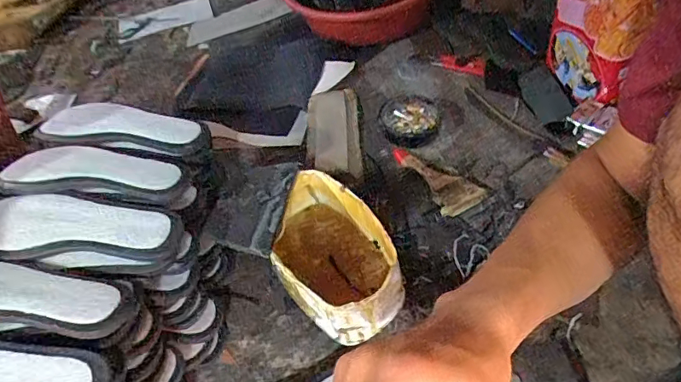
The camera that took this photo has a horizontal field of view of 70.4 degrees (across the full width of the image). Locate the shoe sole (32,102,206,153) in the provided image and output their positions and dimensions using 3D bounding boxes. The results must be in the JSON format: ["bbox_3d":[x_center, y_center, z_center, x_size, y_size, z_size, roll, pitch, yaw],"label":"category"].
[{"bbox_3d":[-0.292,-0.093,0.646,0.238,0.025,0.080,2,49,13],"label":"shoe sole"}]

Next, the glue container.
[{"bbox_3d":[-0.013,0.087,0.605,0.125,0.122,0.199,-26,49,-12],"label":"glue container"}]

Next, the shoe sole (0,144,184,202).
[{"bbox_3d":[-0.297,-0.028,0.577,0.224,0.021,0.083,-1,49,11],"label":"shoe sole"}]

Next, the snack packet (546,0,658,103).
[{"bbox_3d":[0.370,-0.243,0.721,0.025,0.203,0.162,-23,48,-9],"label":"snack packet"}]

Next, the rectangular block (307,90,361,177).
[{"bbox_3d":[-0.011,-0.098,0.798,0.085,0.034,0.191,-6,50,5],"label":"rectangular block"}]

